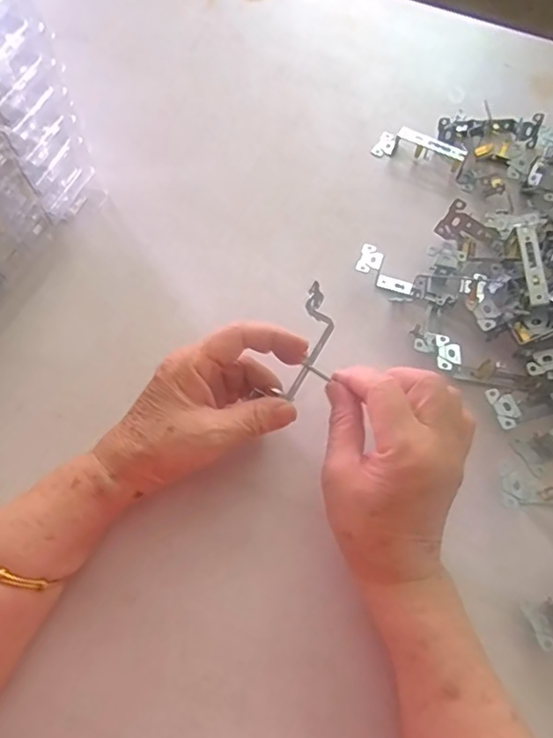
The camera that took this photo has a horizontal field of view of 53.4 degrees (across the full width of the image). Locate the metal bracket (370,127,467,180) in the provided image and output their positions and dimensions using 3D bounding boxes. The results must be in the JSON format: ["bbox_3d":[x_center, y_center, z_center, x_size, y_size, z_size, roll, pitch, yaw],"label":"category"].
[{"bbox_3d":[0.142,-0.216,0.538,0.087,0.027,0.027,24,65,11],"label":"metal bracket"}]

